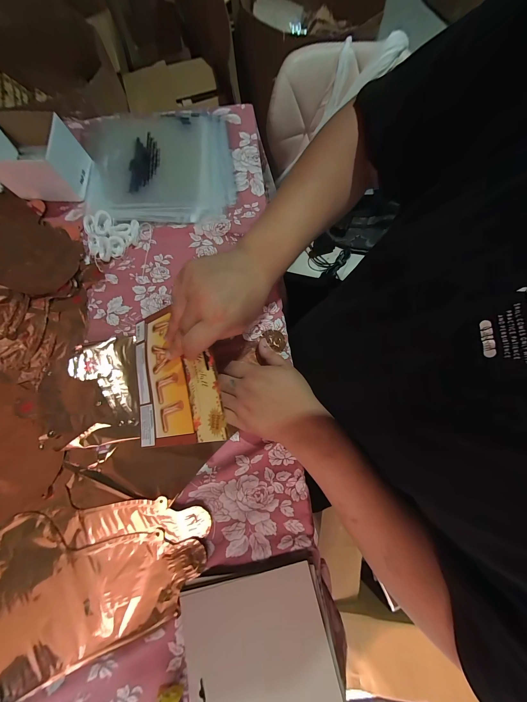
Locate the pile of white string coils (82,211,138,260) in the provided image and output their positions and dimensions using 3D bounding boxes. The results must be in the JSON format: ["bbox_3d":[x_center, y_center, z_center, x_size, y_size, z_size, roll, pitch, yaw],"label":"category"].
[{"bbox_3d":[-0.260,-0.206,0.421,0.088,0.020,0.088,0,78,0],"label":"pile of white string coils"}]

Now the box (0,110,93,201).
[{"bbox_3d":[-0.382,-0.327,0.416,0.128,0.071,0.105,-2,78,-1],"label":"box"}]

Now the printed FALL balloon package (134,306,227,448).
[{"bbox_3d":[-0.123,0.029,0.333,0.155,0.011,0.187,-16,80,30],"label":"printed FALL balloon package"}]

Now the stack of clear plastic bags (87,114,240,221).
[{"bbox_3d":[-0.193,-0.344,0.450,0.270,0.019,0.234,-2,78,-1],"label":"stack of clear plastic bags"}]

